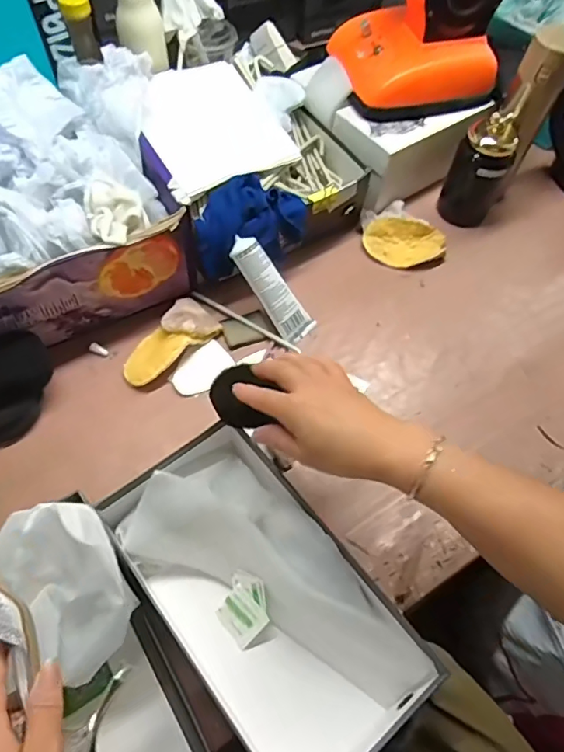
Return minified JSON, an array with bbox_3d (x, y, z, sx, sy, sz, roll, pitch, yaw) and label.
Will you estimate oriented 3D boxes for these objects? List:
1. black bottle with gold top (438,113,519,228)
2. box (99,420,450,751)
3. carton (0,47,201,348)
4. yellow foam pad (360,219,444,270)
[{"bbox_3d":[0.284,-0.292,0.755,0.075,0.150,0.057,3,60,-2],"label":"black bottle with gold top"},{"bbox_3d":[-0.019,0.203,0.485,0.164,0.084,0.311,-33,67,-20],"label":"box"},{"bbox_3d":[-0.350,-0.194,0.607,0.445,0.241,0.301,-22,64,-16],"label":"carton"},{"bbox_3d":[0.179,-0.189,0.763,0.118,0.015,0.068,11,86,1],"label":"yellow foam pad"}]

